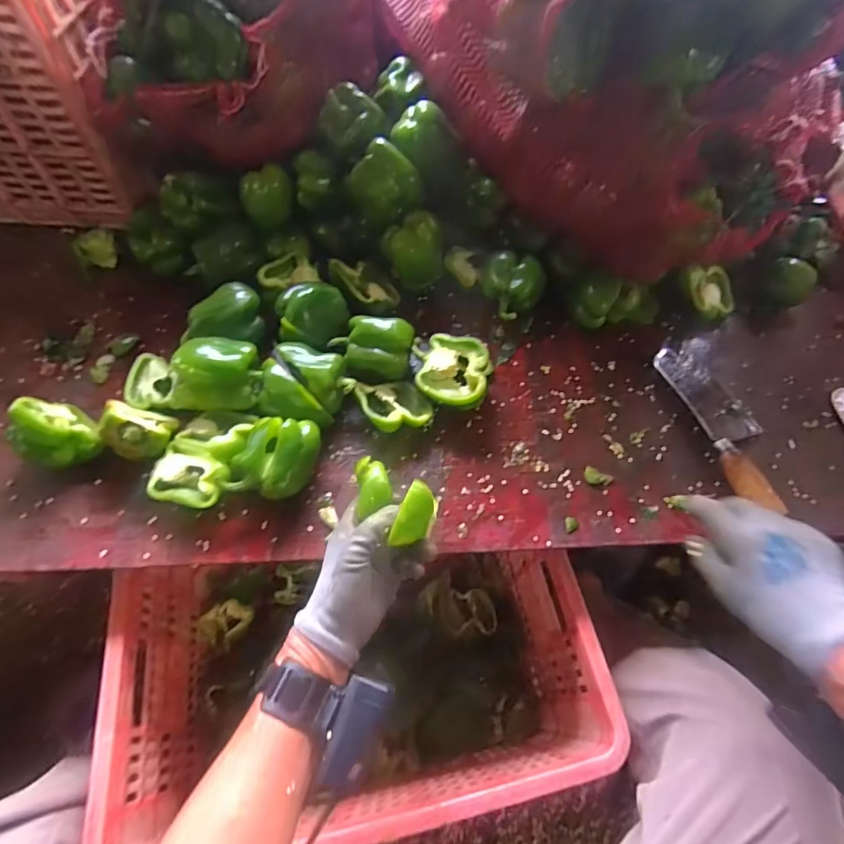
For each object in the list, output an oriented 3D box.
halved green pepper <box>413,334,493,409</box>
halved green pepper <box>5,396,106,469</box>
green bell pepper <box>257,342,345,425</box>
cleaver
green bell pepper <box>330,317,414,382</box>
[{"bbox_3d":[0.032,-0.053,0.577,0.092,0.058,0.086,1,59,-2],"label":"halved green pepper"},{"bbox_3d":[-0.389,0.015,0.511,0.073,0.074,0.068,39,63,19],"label":"halved green pepper"},{"bbox_3d":[-0.135,-0.038,0.560,0.083,0.069,0.087,1,59,-2],"label":"green bell pepper"},{"bbox_3d":[0.369,-0.013,0.588,0.081,0.029,0.251,-6,60,-7],"label":"cleaver"},{"bbox_3d":[-0.062,-0.089,0.607,0.101,0.075,0.067,-1,59,-4],"label":"green bell pepper"}]

